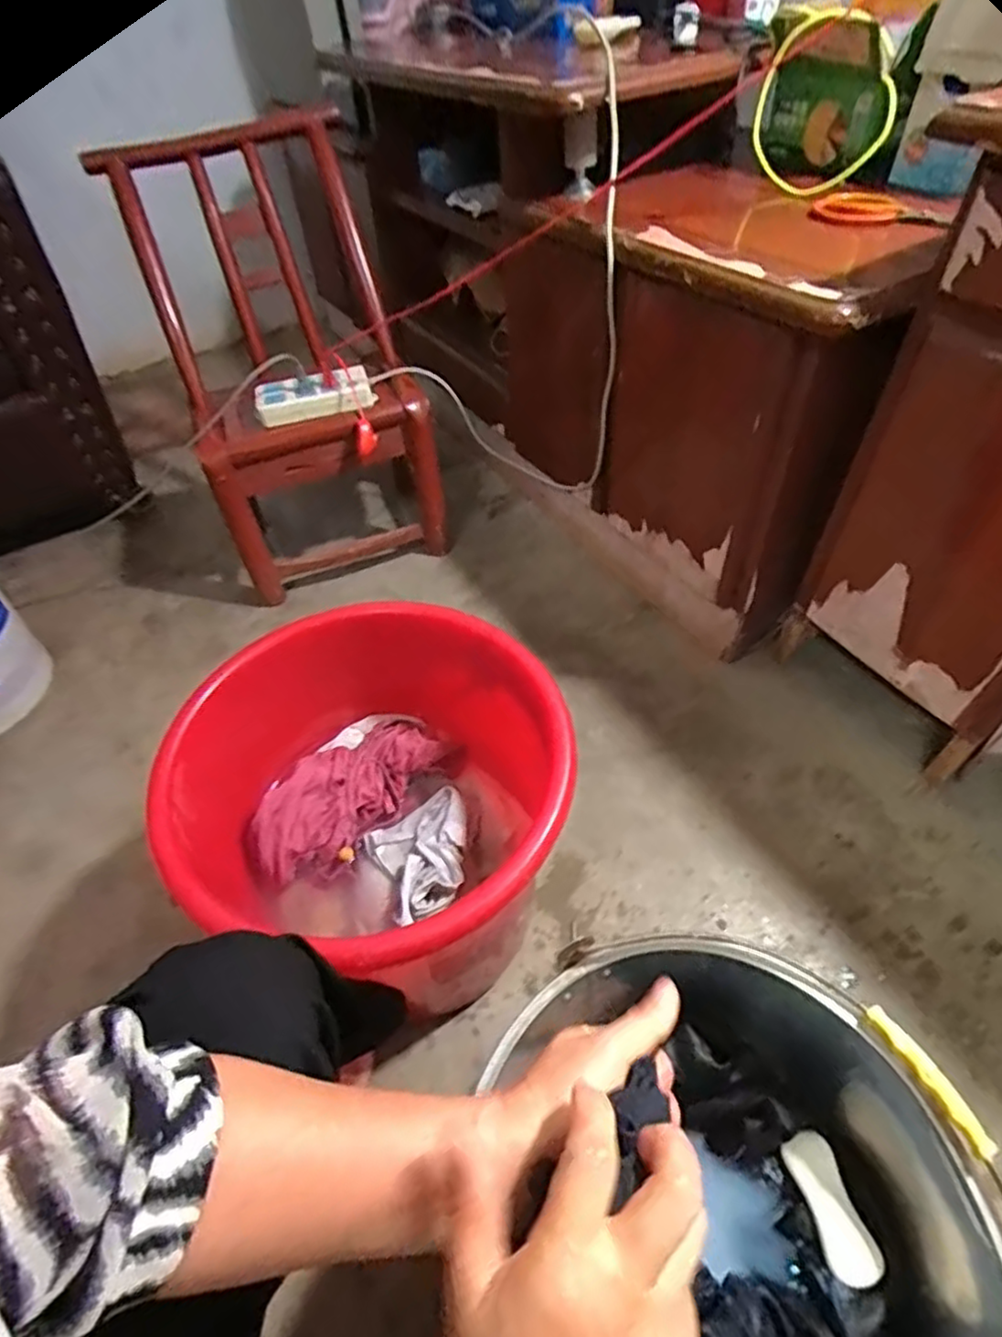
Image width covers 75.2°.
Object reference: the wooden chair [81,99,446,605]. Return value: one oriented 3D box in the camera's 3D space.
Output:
[{"bbox_3d":[-0.360,-0.535,1.146,0.378,0.624,0.480,-15,49,-9],"label":"wooden chair"}]

